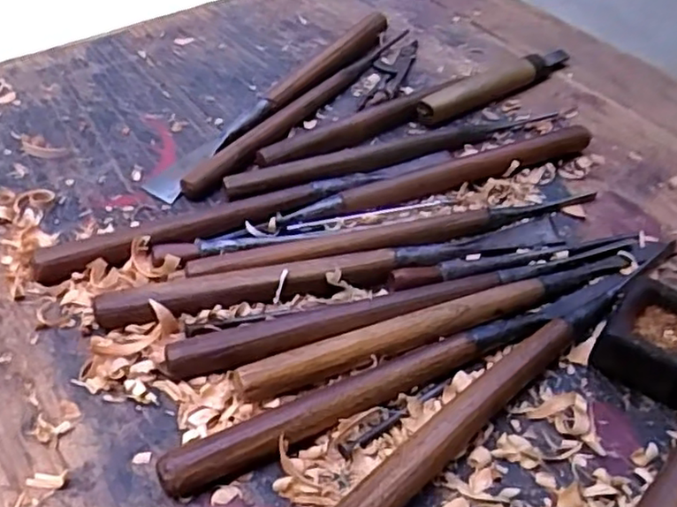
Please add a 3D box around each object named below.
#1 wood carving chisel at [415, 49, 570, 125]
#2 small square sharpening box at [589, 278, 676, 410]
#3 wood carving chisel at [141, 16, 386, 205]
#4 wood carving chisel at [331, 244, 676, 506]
[{"bbox_3d":[0.113,-0.124,0.479,0.143,0.016,0.021,-30,52,-28],"label":"wood carving chisel"},{"bbox_3d":[0.151,0.040,0.312,0.044,0.030,0.045,28,51,25],"label":"small square sharpening box"},{"bbox_3d":[-0.039,-0.114,0.473,0.027,0.015,0.256,27,50,24],"label":"wood carving chisel"},{"bbox_3d":[0.081,0.052,0.303,0.243,0.022,0.026,-32,53,-29],"label":"wood carving chisel"}]

